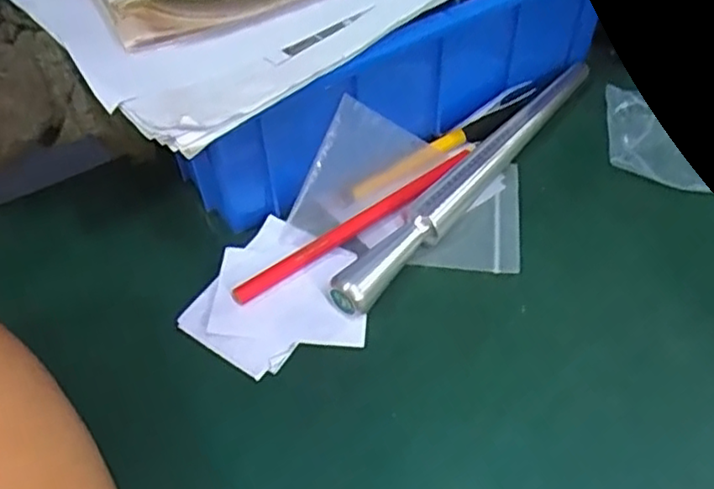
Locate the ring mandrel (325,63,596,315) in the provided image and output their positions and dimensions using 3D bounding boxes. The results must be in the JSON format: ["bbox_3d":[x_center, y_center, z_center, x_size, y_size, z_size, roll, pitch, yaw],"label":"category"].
[{"bbox_3d":[0.068,-0.040,0.364,0.018,0.022,0.229,32,56,26],"label":"ring mandrel"}]

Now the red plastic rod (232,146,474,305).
[{"bbox_3d":[0.005,-0.013,0.341,0.153,0.013,0.014,-31,54,-23],"label":"red plastic rod"}]

